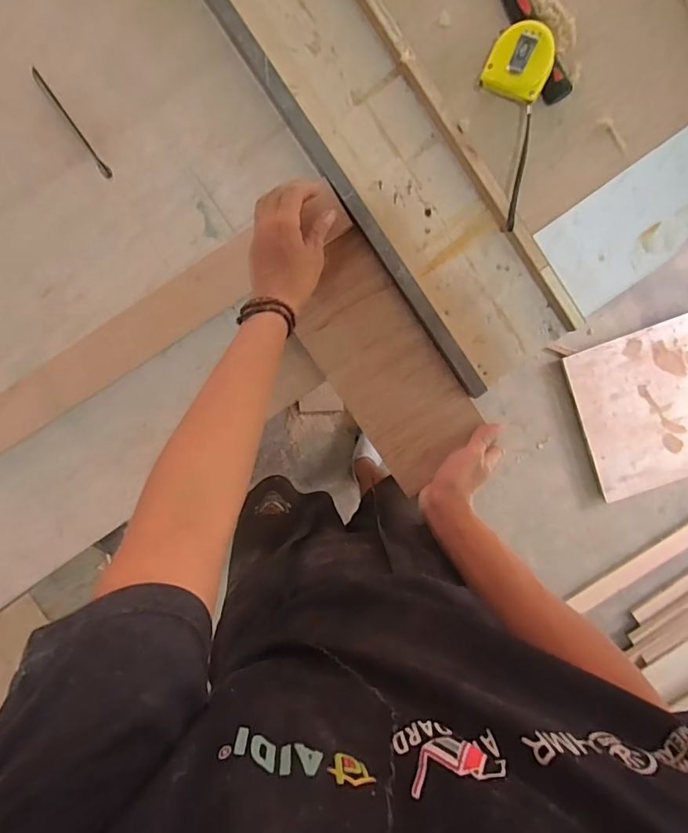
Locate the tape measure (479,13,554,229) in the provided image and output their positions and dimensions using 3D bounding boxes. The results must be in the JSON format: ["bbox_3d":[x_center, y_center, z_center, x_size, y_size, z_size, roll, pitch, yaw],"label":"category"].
[{"bbox_3d":[0.179,-0.324,0.532,0.068,0.051,0.207,13,97,0],"label":"tape measure"}]

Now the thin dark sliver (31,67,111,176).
[{"bbox_3d":[-0.326,-0.351,0.559,0.012,0.005,0.141,-33,95,7],"label":"thin dark sliver"}]

